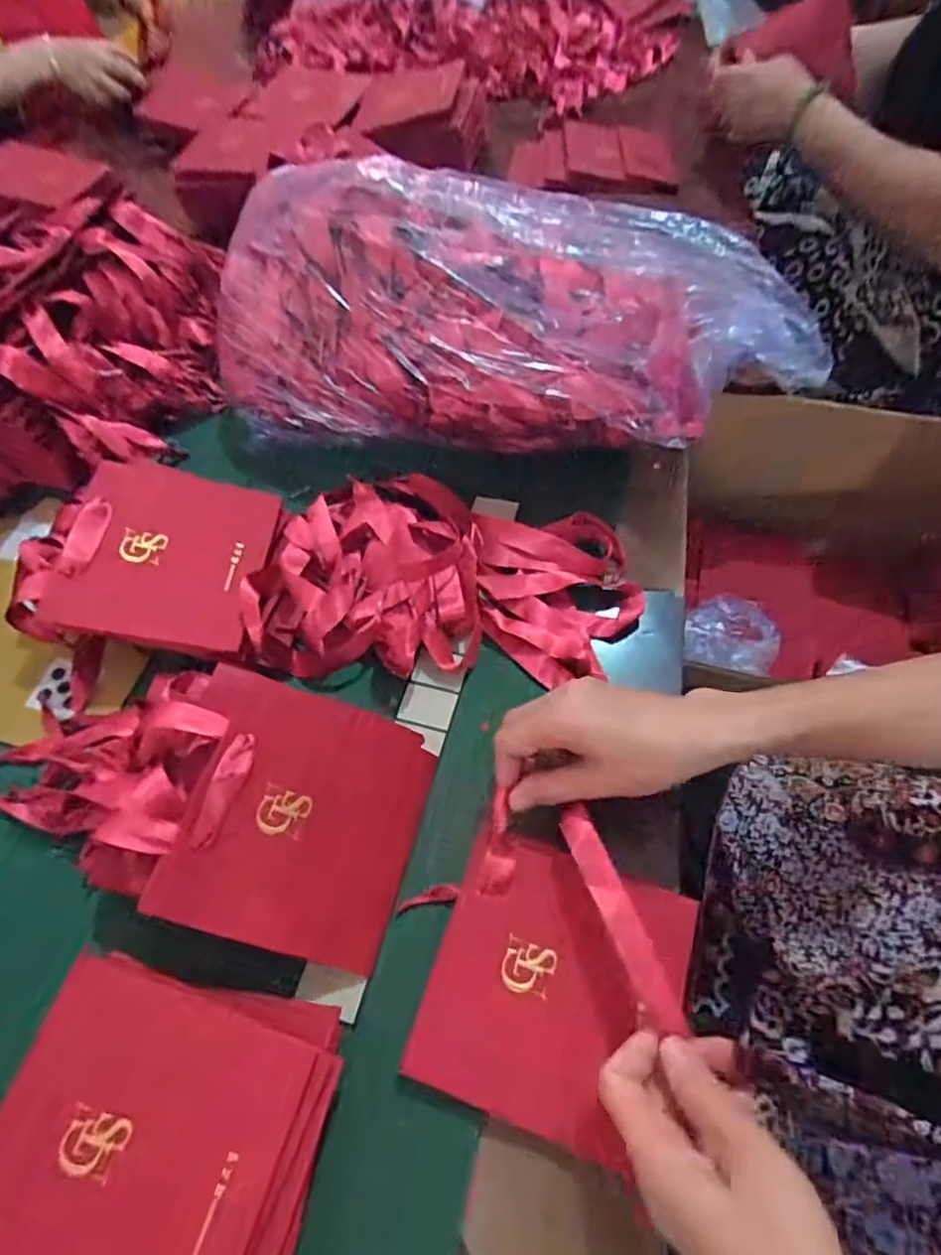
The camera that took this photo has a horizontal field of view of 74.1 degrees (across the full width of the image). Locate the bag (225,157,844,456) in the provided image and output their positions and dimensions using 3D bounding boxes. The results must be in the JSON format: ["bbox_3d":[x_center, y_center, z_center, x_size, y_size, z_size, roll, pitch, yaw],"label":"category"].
[{"bbox_3d":[0.032,-0.264,0.508,0.485,0.145,0.206,10,60,9],"label":"bag"}]

